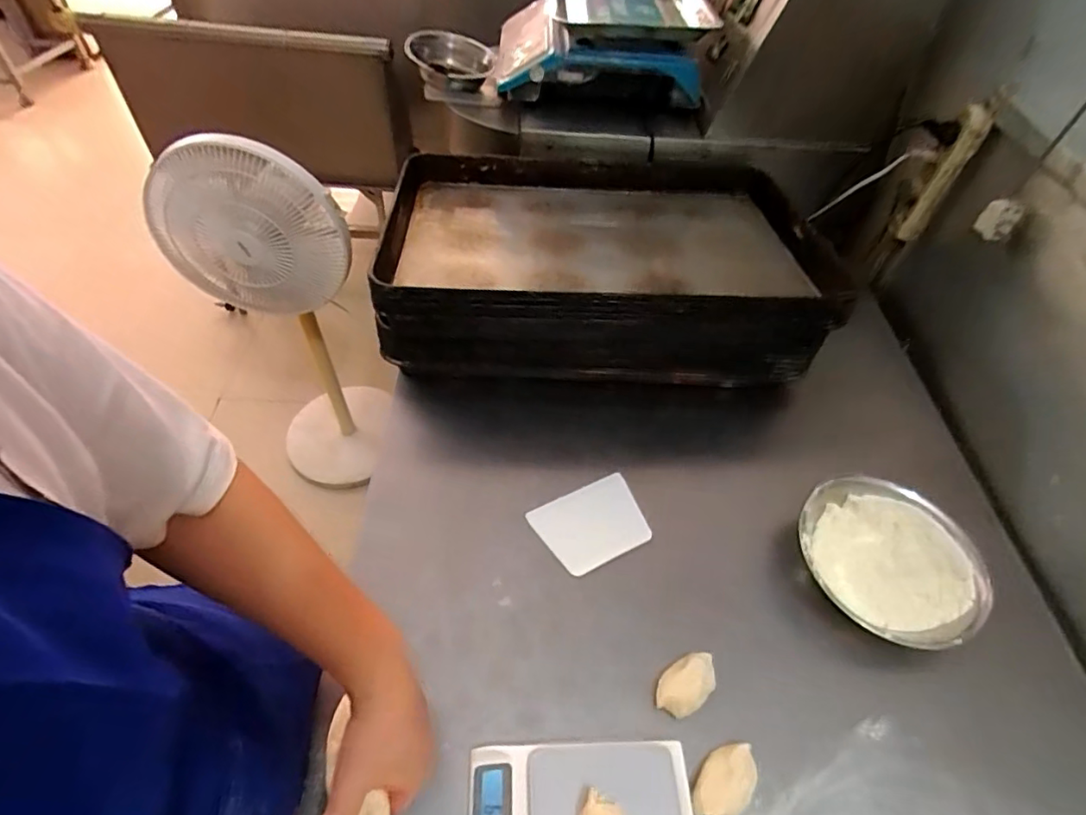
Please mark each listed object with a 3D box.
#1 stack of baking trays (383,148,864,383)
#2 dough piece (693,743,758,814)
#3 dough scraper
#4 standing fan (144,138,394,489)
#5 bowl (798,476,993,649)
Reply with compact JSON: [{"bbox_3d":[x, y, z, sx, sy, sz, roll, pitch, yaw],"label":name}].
[{"bbox_3d":[0.089,-0.240,0.837,0.621,0.162,0.426,1,51,-5],"label":"stack of baking trays"},{"bbox_3d":[0.160,0.332,0.486,0.039,0.022,0.072,37,57,23],"label":"dough piece"},{"bbox_3d":[0.057,0.136,0.643,0.120,0.006,0.096,-24,57,-15],"label":"dough scraper"},{"bbox_3d":[-0.576,-0.141,1.314,0.315,1.001,0.333,-21,55,-20],"label":"standing fan"},{"bbox_3d":[0.381,0.169,0.615,0.176,0.059,0.184,2,51,-3],"label":"bowl"}]

